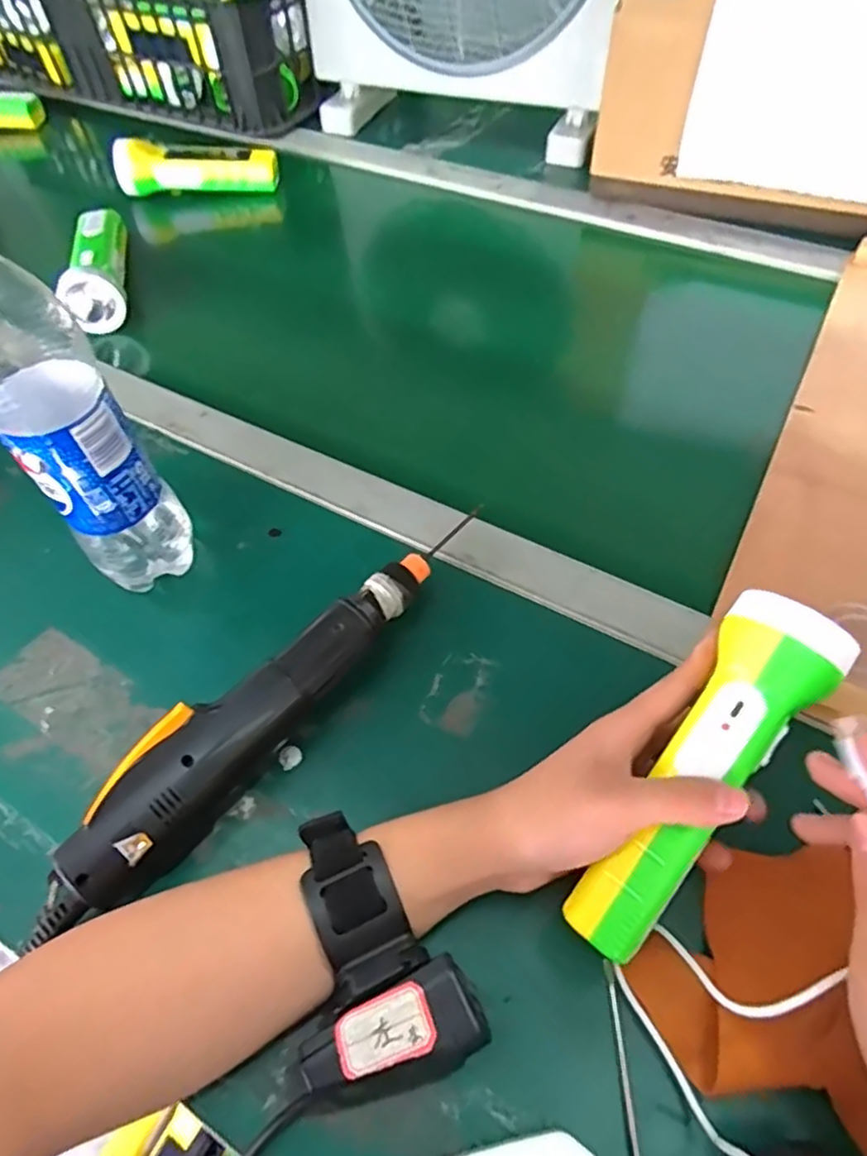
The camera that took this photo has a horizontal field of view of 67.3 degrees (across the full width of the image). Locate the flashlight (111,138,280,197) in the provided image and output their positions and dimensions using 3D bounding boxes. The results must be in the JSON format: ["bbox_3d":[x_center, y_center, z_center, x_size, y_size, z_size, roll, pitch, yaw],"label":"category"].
[{"bbox_3d":[-0.269,-0.455,0.721,0.178,0.047,0.052,-1,55,4],"label":"flashlight"}]

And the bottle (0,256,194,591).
[{"bbox_3d":[-0.195,-0.079,0.346,0.063,0.233,0.057,-35,60,-18],"label":"bottle"}]

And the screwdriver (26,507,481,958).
[{"bbox_3d":[-0.084,0.061,0.363,0.047,0.043,0.305,33,64,24],"label":"screwdriver"}]

